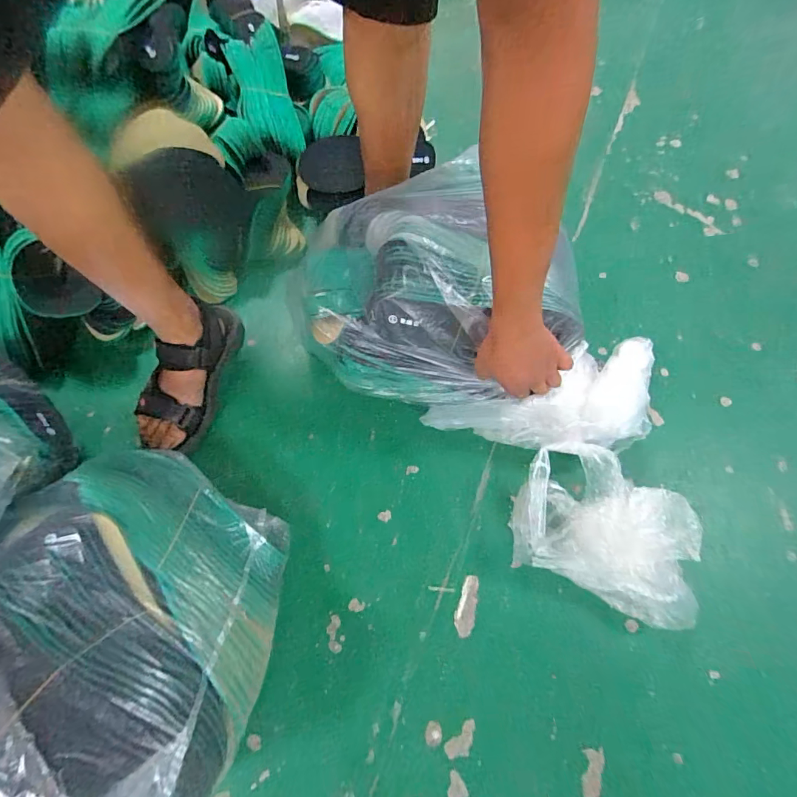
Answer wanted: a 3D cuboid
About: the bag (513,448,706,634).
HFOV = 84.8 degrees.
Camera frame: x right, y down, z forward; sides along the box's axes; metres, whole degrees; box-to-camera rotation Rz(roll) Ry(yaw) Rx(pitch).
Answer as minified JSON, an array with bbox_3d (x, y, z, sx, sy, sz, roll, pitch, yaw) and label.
[{"bbox_3d":[0.251,0.164,0.535,0.205,0.147,0.134,22,67,10],"label":"bag"}]

